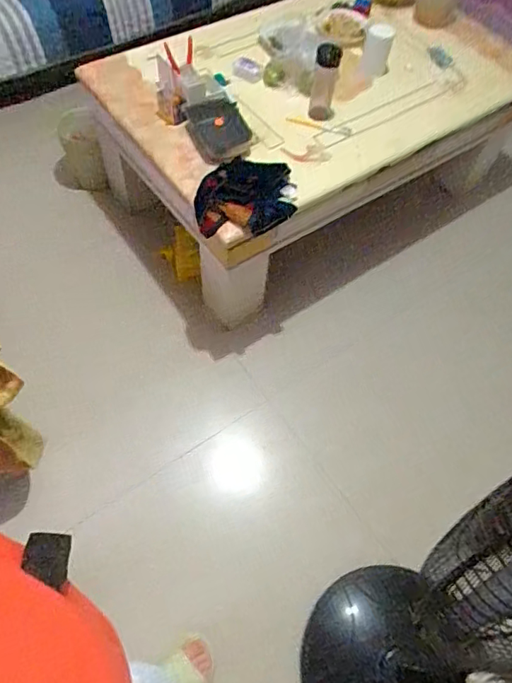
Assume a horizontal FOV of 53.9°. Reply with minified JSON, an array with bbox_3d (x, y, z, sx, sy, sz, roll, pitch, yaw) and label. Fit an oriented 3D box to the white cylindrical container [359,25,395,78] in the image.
[{"bbox_3d":[0.322,-0.777,1.354,0.067,0.105,0.084,19,61,8],"label":"white cylindrical container"}]

